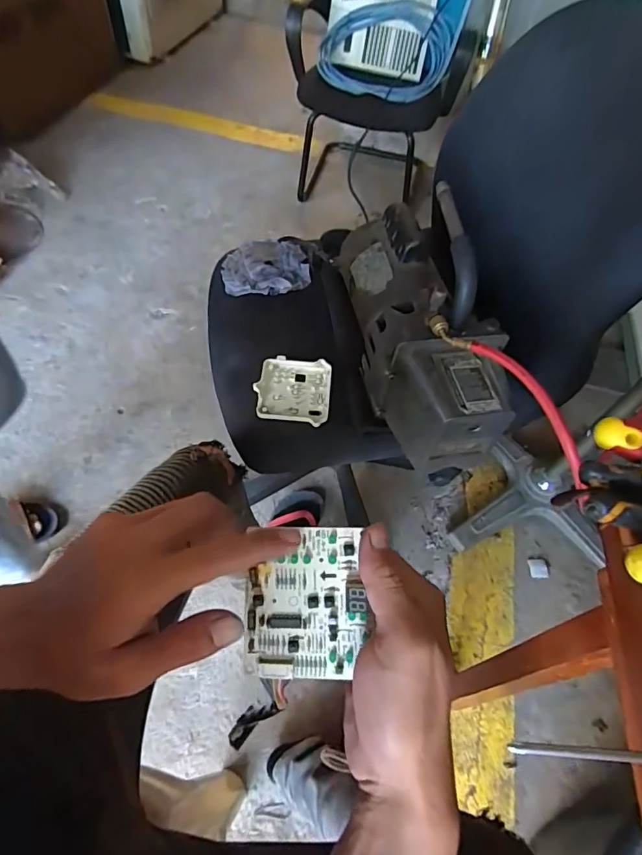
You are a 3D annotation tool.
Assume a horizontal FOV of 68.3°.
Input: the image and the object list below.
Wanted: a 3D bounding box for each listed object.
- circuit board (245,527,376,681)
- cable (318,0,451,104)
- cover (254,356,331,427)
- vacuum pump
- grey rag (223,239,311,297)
[{"bbox_3d":[-0.010,0.107,0.287,0.069,0.010,0.088,0,82,3],"label":"circuit board"},{"bbox_3d":[0.212,-1.213,1.570,0.443,0.101,0.347,-6,84,3],"label":"cable"},{"bbox_3d":[-0.040,-0.056,0.695,0.104,0.017,0.103,7,55,0],"label":"cover"},{"bbox_3d":[0.115,-0.160,0.630,0.138,0.211,0.390,-19,59,-17],"label":"vacuum pump"},{"bbox_3d":[-0.098,-0.286,0.840,0.151,0.024,0.139,-4,56,-8],"label":"grey rag"}]

